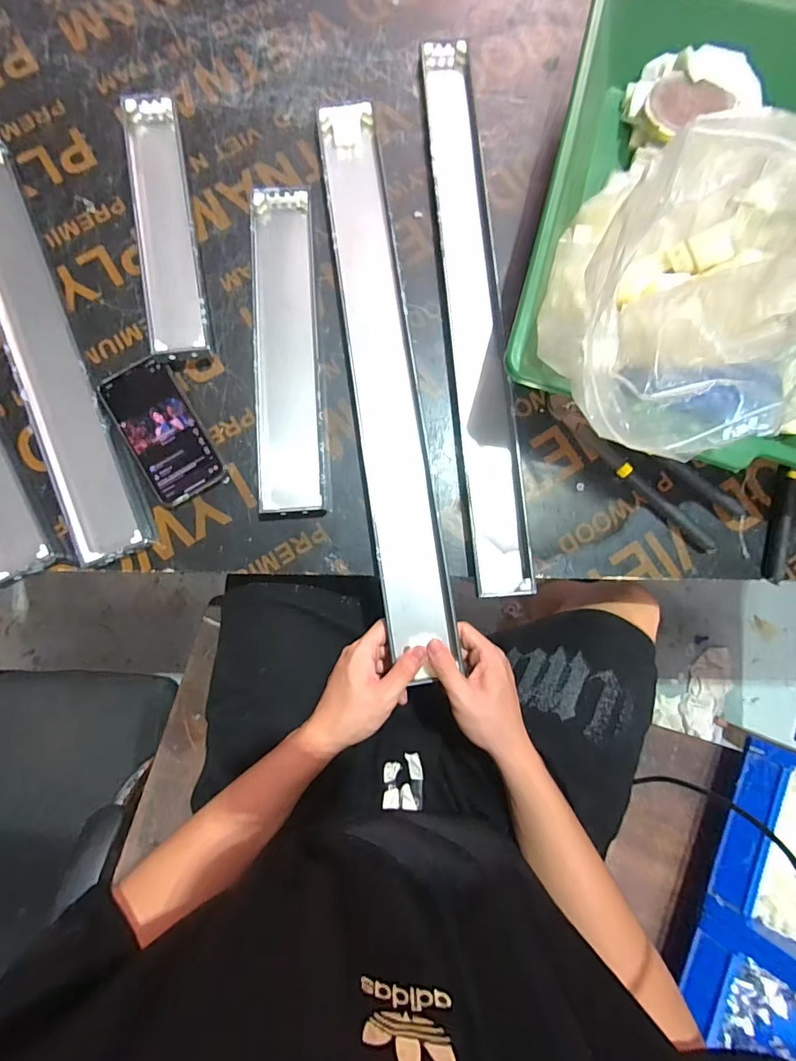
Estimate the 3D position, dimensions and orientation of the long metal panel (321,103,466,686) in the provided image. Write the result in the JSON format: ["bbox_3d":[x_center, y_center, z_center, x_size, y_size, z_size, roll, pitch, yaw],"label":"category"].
[{"bbox_3d":[-0.013,-0.178,0.498,0.069,0.026,0.628,-8,81,-1],"label":"long metal panel"}]

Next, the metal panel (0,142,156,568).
[{"bbox_3d":[-0.387,-0.200,0.493,0.085,0.013,0.495,-23,83,-3],"label":"metal panel"}]

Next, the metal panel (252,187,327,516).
[{"bbox_3d":[-0.123,-0.201,0.512,0.071,0.027,0.372,-3,82,-1],"label":"metal panel"}]

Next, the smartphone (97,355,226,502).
[{"bbox_3d":[-0.250,-0.105,0.485,0.074,0.016,0.150,-29,83,-4],"label":"smartphone"}]

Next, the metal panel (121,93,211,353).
[{"bbox_3d":[-0.262,-0.343,0.513,0.062,0.024,0.316,-11,82,-2],"label":"metal panel"}]

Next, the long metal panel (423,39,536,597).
[{"bbox_3d":[0.085,-0.256,0.510,0.064,0.011,0.647,-5,82,-1],"label":"long metal panel"}]

